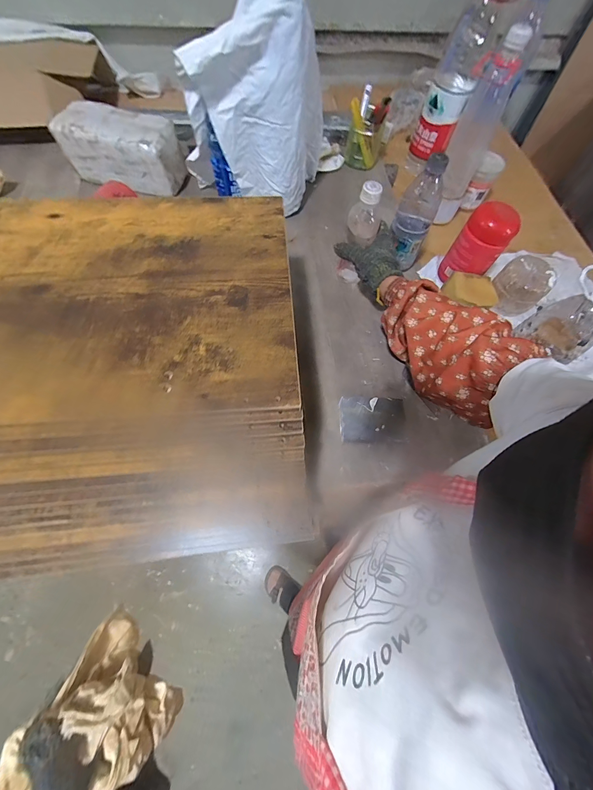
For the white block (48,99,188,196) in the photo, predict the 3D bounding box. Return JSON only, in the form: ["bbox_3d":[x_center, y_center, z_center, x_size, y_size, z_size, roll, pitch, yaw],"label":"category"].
[{"bbox_3d":[-0.372,-0.531,0.623,0.230,0.108,0.109,17,67,5],"label":"white block"}]

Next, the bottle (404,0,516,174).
[{"bbox_3d":[0.327,-0.639,0.612,0.095,0.291,0.074,22,67,7],"label":"bottle"}]

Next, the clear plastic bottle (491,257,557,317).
[{"bbox_3d":[0.418,-0.206,0.552,0.083,0.072,0.082,13,67,3],"label":"clear plastic bottle"}]

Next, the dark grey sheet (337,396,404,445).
[{"bbox_3d":[0.118,0.037,0.450,0.099,0.010,0.074,5,66,0],"label":"dark grey sheet"}]

